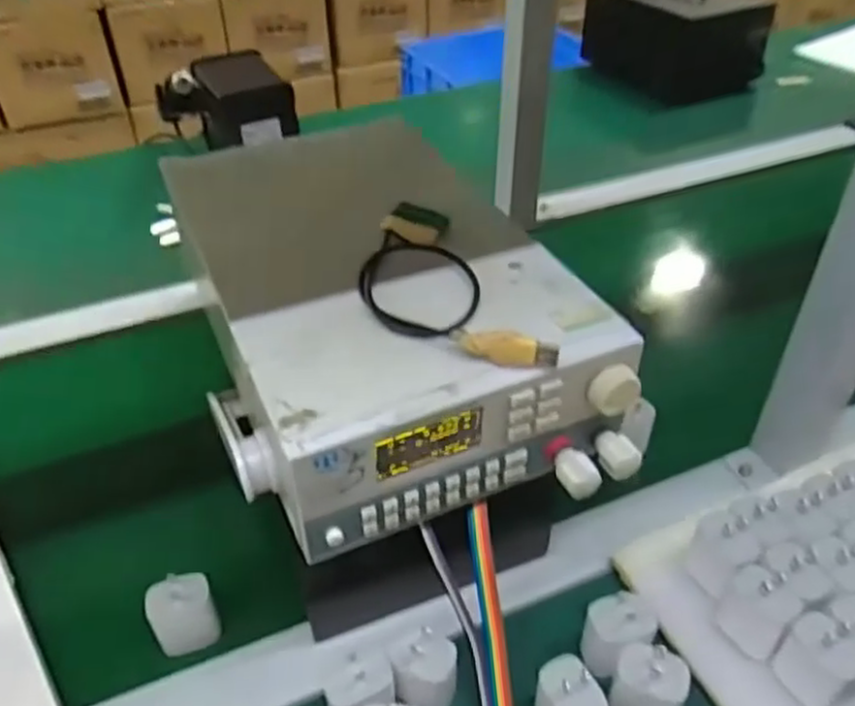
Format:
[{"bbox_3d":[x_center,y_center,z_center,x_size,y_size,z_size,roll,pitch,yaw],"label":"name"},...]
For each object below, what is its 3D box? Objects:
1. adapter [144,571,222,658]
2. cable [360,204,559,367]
[{"bbox_3d":[-0.165,0.177,0.501,0.042,0.055,0.025,-18,43,-20],"label":"adapter"},{"bbox_3d":[0.001,-0.043,0.460,0.081,0.029,0.183,-16,35,-13],"label":"cable"}]

